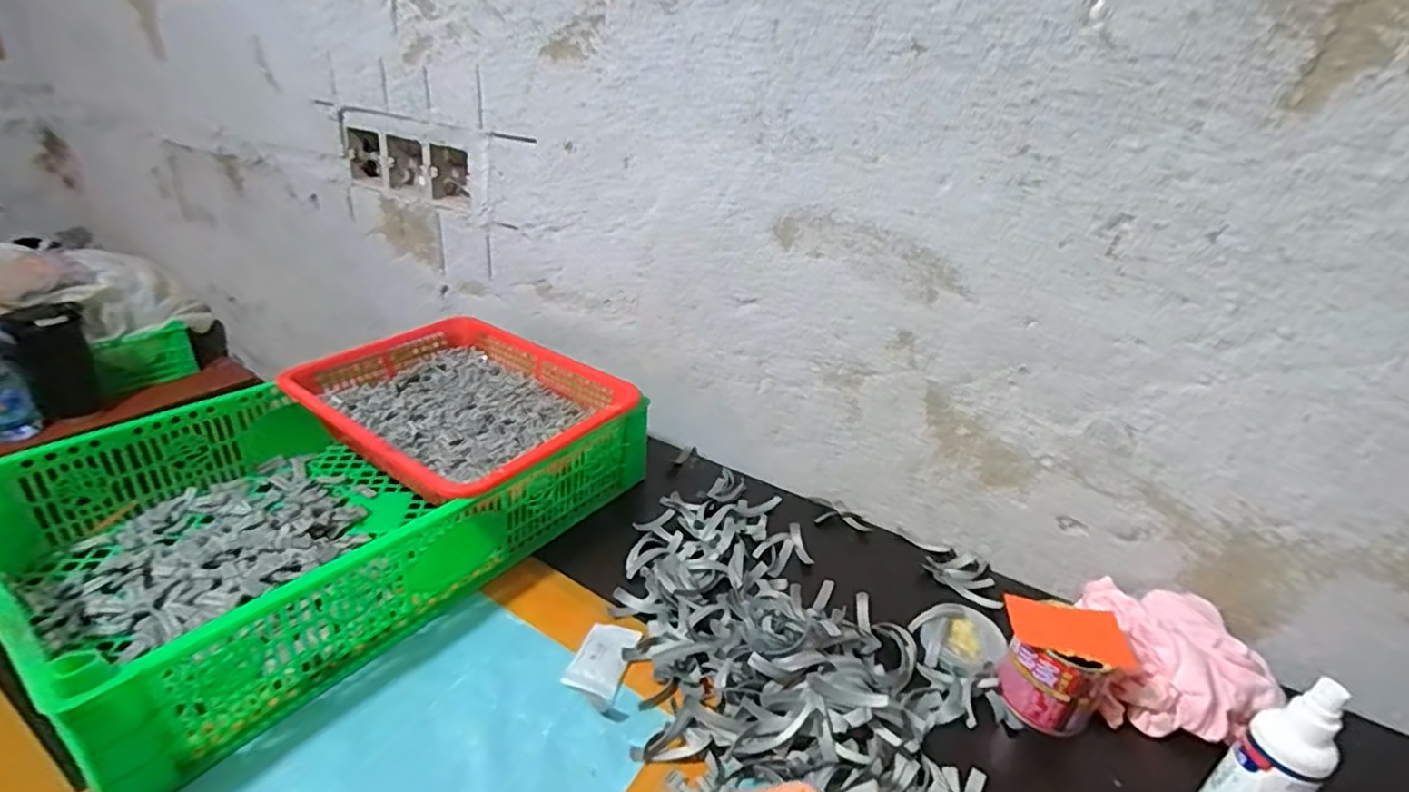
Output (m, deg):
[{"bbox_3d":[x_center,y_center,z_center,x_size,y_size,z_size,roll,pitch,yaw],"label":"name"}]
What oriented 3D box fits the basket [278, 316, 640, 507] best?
[{"bbox_3d":[-0.244,0.014,0.650,0.303,0.071,0.237,23,31,30],"label":"basket"}]

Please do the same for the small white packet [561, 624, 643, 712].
[{"bbox_3d":[-0.079,0.202,0.481,0.041,0.008,0.073,11,27,10],"label":"small white packet"}]

